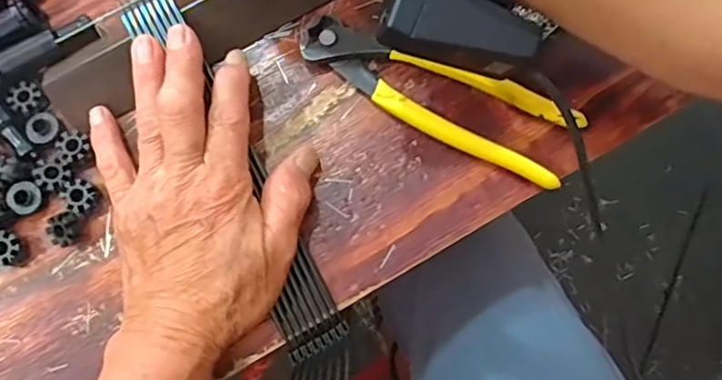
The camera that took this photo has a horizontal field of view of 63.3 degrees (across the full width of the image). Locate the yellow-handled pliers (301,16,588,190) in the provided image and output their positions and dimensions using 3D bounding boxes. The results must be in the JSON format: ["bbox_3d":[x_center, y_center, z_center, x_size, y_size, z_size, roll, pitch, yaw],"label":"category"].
[{"bbox_3d":[0.042,-0.055,0.338,0.164,0.015,0.046,24,81,5],"label":"yellow-handled pliers"}]

